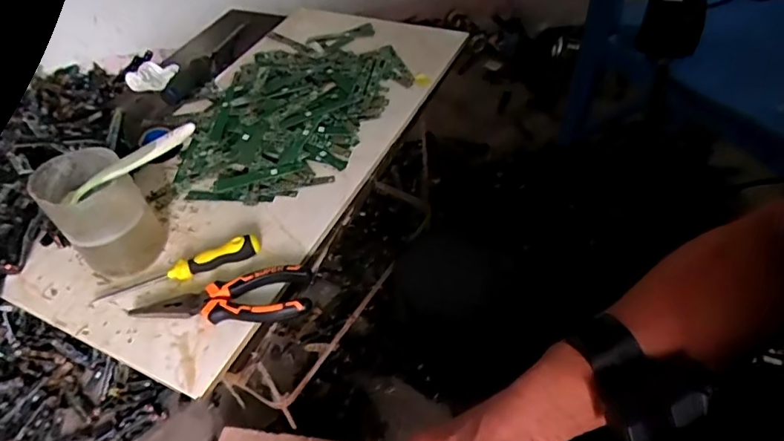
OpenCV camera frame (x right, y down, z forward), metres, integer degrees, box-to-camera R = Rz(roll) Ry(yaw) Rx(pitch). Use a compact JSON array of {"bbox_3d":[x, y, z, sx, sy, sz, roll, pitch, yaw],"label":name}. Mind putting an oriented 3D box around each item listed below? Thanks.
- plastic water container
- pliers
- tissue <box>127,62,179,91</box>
[{"bbox_3d":[-0.270,-0.007,0.484,0.077,0.100,0.072,-4,46,4],"label":"plastic water container"},{"bbox_3d":[-0.151,0.068,0.465,0.154,0.018,0.053,-5,46,3],"label":"pliers"},{"bbox_3d":[-0.345,-0.211,0.749,0.052,0.018,0.062,6,48,14],"label":"tissue"}]

